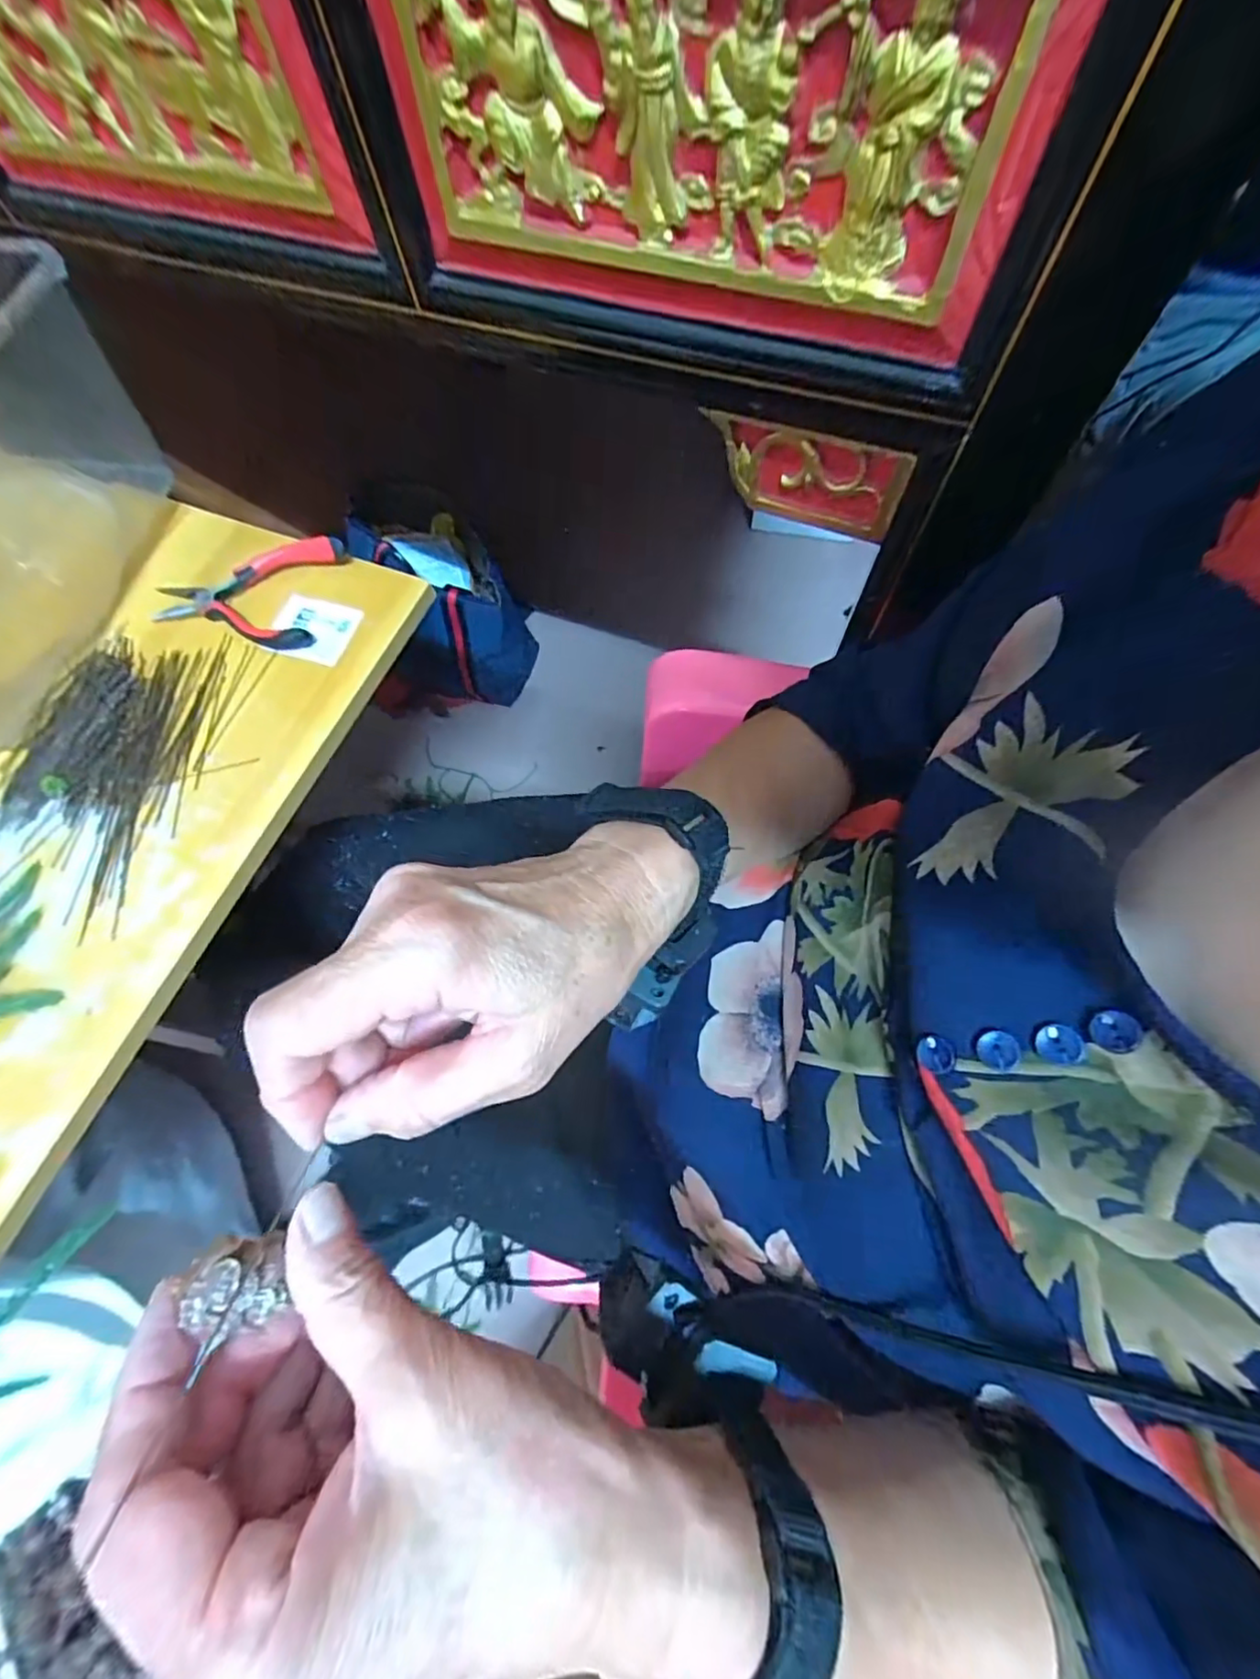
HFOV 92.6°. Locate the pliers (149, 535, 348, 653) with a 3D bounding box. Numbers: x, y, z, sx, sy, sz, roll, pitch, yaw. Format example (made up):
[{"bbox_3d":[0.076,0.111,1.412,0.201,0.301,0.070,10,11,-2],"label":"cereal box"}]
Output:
[{"bbox_3d":[-0.274,-0.186,0.434,0.122,0.021,0.086,15,70,7],"label":"pliers"}]

